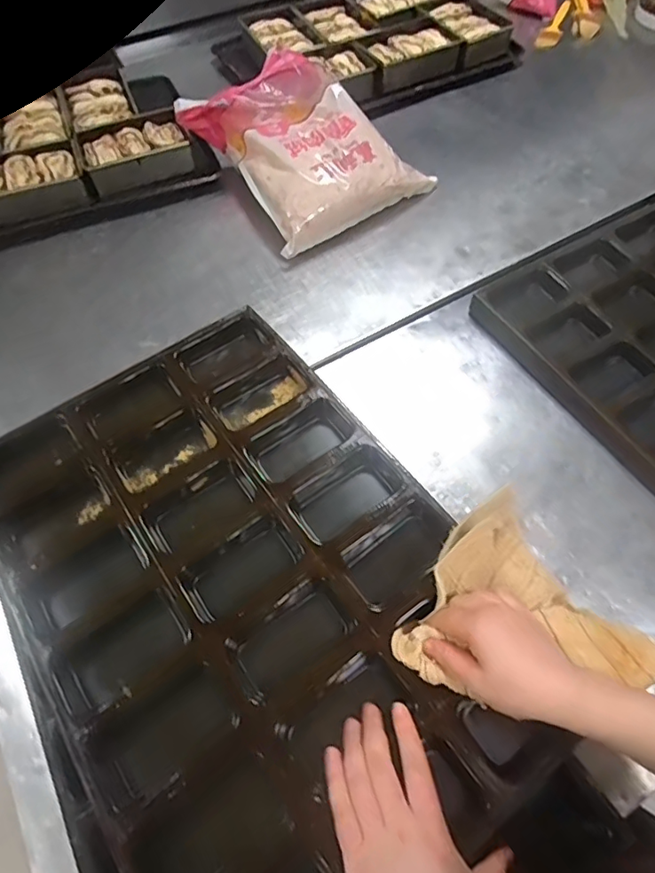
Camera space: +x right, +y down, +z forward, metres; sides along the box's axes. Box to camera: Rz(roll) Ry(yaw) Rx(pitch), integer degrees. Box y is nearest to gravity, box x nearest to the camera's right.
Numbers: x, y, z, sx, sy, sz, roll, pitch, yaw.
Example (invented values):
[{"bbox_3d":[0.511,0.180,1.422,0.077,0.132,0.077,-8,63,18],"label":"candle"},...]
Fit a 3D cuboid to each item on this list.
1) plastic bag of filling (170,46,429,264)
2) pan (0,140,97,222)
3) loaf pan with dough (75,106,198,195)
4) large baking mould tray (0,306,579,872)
[{"bbox_3d":[-0.038,-0.500,0.893,0.299,0.134,0.331,-30,63,-15],"label":"plastic bag of filling"},{"bbox_3d":[-0.520,-0.443,0.908,0.190,0.048,0.140,-22,61,-10],"label":"pan"},{"bbox_3d":[-0.349,-0.515,0.953,0.183,0.069,0.143,-25,62,-12],"label":"loaf pan with dough"},{"bbox_3d":[-0.080,0.141,0.527,0.389,0.062,0.574,-33,64,-16],"label":"large baking mould tray"}]

